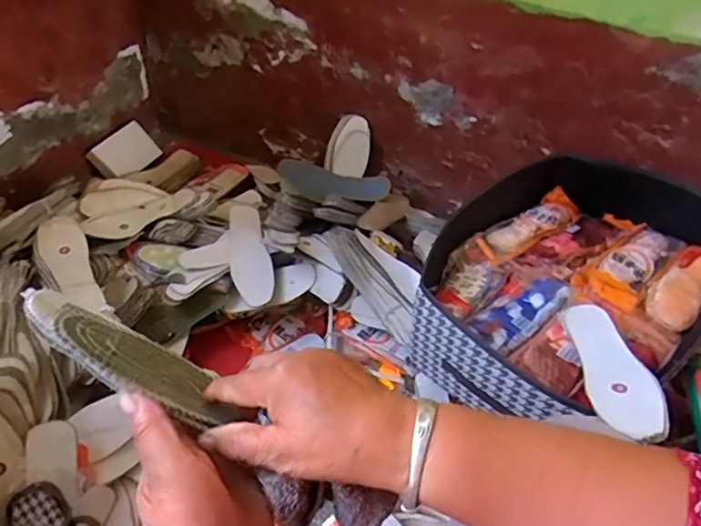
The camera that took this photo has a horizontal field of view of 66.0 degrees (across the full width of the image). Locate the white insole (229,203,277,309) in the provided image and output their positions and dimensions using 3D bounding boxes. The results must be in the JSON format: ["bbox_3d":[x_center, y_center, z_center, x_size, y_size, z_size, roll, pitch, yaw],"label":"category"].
[{"bbox_3d":[-0.182,-0.023,0.966,0.075,0.032,0.210,-9,61,-14],"label":"white insole"}]

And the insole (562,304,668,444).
[{"bbox_3d":[0.302,0.116,0.623,0.069,0.013,0.227,-10,25,14],"label":"insole"}]

